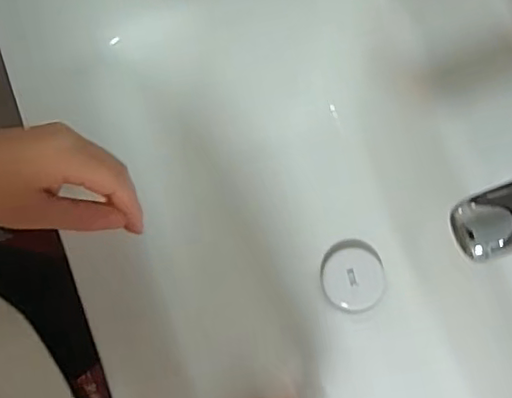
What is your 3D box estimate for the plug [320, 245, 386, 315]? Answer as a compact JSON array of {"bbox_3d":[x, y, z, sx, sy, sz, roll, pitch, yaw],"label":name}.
[{"bbox_3d":[0.106,0.086,0.654,0.066,0.015,0.071,-12,89,10],"label":"plug"}]

